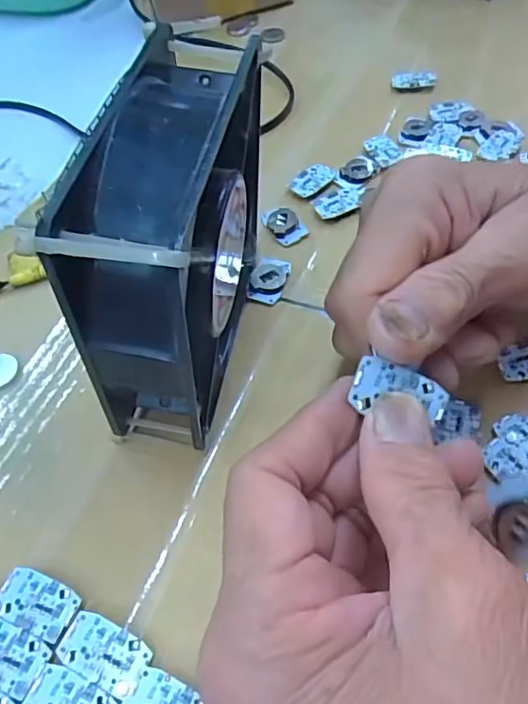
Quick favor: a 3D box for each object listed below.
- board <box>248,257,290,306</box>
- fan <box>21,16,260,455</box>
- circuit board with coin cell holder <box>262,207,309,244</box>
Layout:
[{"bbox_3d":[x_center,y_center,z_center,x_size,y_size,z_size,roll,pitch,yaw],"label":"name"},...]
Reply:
[{"bbox_3d":[0.003,-0.038,0.287,0.018,0.007,0.028,14,56,13],"label":"board"},{"bbox_3d":[-0.028,-0.032,0.212,0.044,0.120,0.141,6,54,7],"label":"fan"},{"bbox_3d":[0.011,-0.072,0.308,0.017,0.004,0.027,-24,56,-14],"label":"circuit board with coin cell holder"}]

